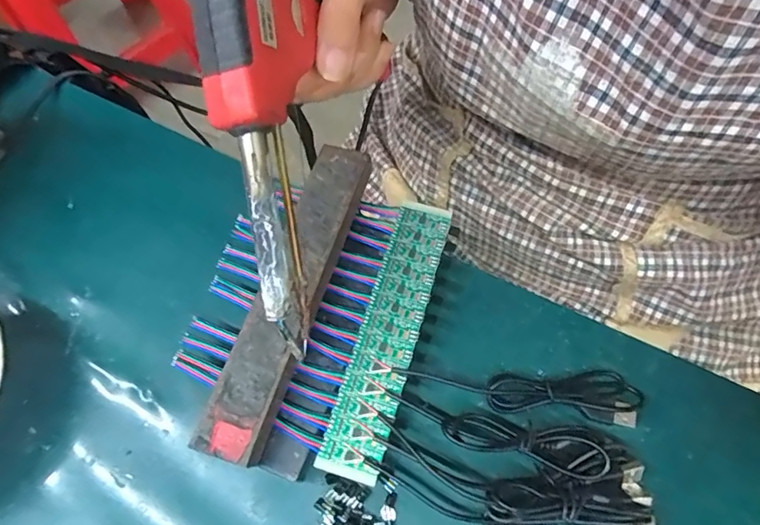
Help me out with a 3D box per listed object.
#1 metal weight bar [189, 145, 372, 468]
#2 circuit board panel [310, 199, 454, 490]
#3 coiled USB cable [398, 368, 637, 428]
[{"bbox_3d":[-0.048,0.017,0.290,0.036,0.025,0.186,16,66,10],"label":"metal weight bar"},{"bbox_3d":[0.006,0.037,0.291,0.031,0.004,0.163,17,68,7],"label":"circuit board panel"},{"bbox_3d":[0.075,0.071,0.279,0.128,0.013,0.027,3,64,5],"label":"coiled USB cable"}]

